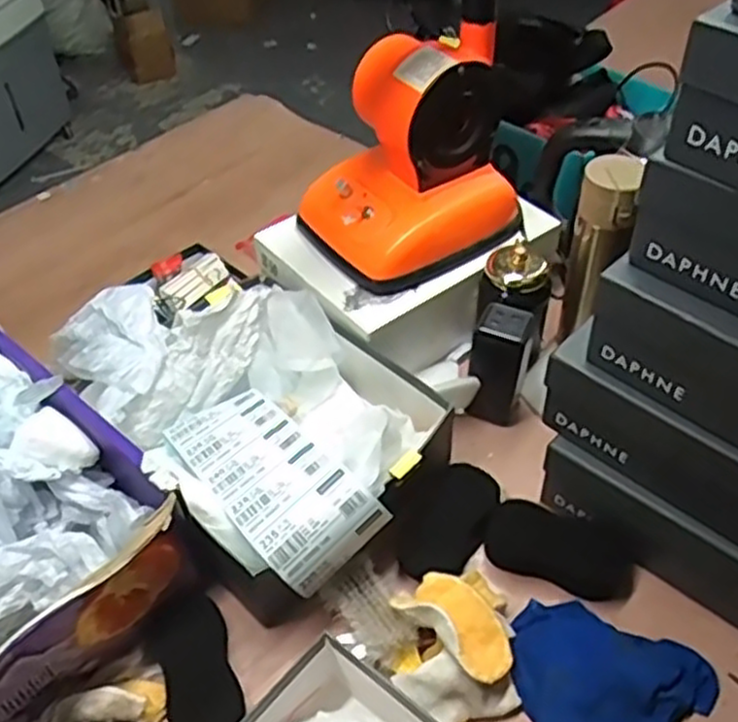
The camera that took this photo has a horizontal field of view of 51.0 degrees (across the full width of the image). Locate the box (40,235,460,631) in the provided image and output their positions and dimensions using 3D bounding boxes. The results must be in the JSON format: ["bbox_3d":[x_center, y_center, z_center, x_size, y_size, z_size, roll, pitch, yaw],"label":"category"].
[{"bbox_3d":[-0.144,0.025,0.812,0.258,0.121,0.476,-34,54,-27],"label":"box"}]

